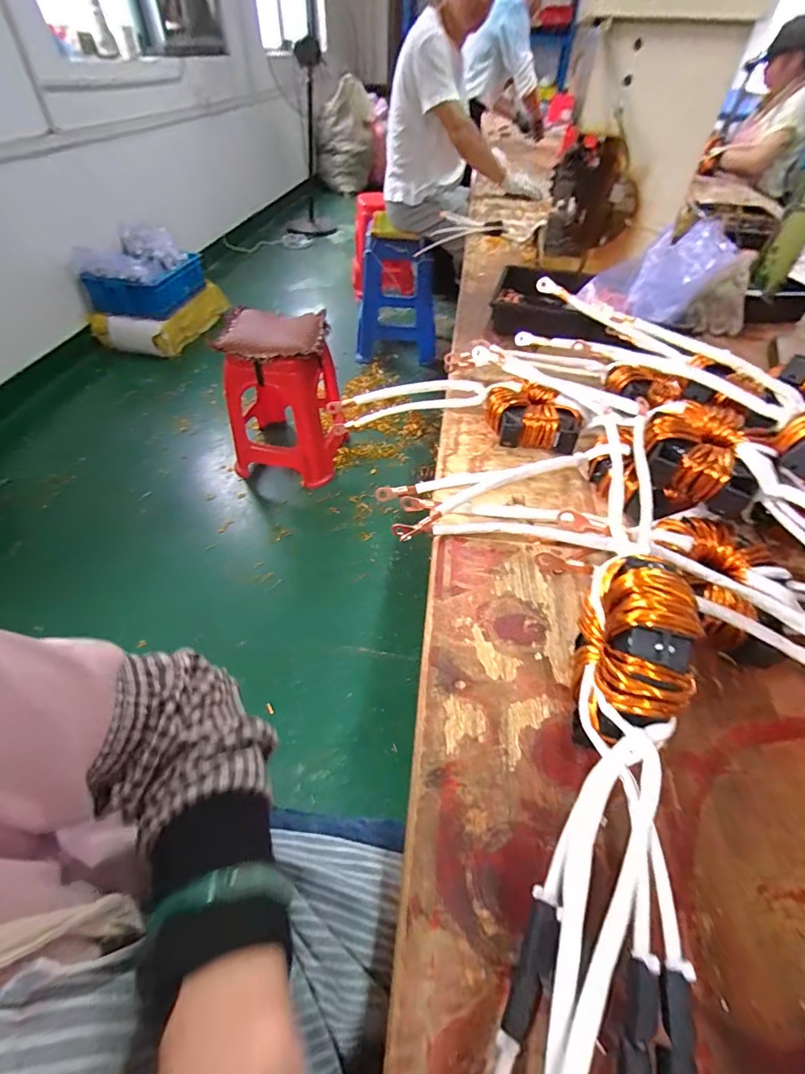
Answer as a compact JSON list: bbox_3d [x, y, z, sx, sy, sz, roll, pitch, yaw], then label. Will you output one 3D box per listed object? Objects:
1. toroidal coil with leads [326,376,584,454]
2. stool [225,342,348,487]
[{"bbox_3d":[0.070,-0.197,0.660,0.378,0.059,0.131,13,49,9],"label":"toroidal coil with leads"},{"bbox_3d":[-0.419,-0.480,1.598,0.384,0.439,0.365,4,48,2],"label":"stool"}]

